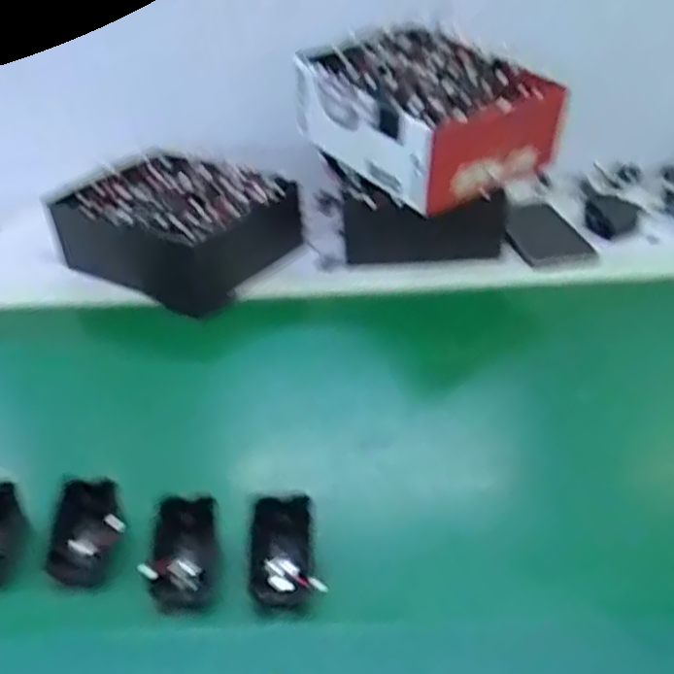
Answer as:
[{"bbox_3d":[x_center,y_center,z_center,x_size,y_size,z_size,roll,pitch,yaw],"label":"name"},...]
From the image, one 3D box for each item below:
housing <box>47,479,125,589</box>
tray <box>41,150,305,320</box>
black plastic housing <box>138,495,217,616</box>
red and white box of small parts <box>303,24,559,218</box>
[{"bbox_3d":[-0.175,0.135,0.501,0.041,0.032,0.062,-2,37,4],"label":"housing"},{"bbox_3d":[-0.182,-0.133,0.819,0.223,0.081,0.174,18,43,27],"label":"tray"},{"bbox_3d":[-0.105,0.145,0.482,0.042,0.034,0.063,-3,37,3],"label":"black plastic housing"},{"bbox_3d":[0.096,-0.255,0.790,0.191,0.114,0.225,-27,42,-26],"label":"red and white box of small parts"}]

